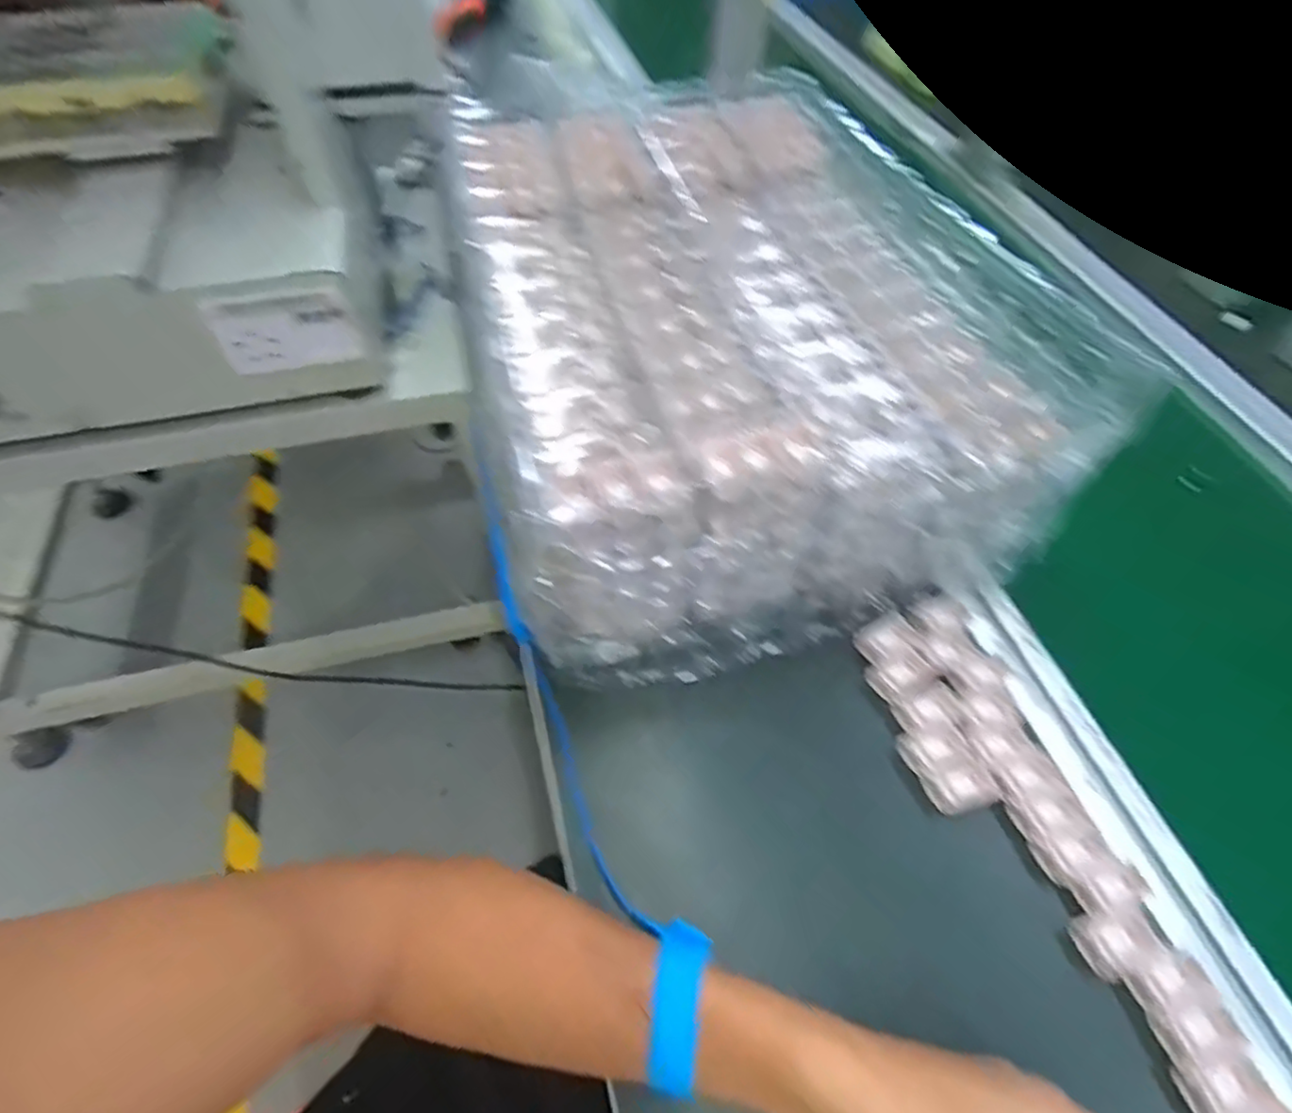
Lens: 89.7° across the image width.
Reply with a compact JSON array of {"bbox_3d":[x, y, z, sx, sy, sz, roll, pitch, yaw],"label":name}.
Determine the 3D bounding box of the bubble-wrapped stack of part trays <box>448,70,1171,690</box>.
[{"bbox_3d":[0.049,-0.172,0.513,0.355,0.139,0.480,-14,57,-10],"label":"bubble-wrapped stack of part trays"}]

